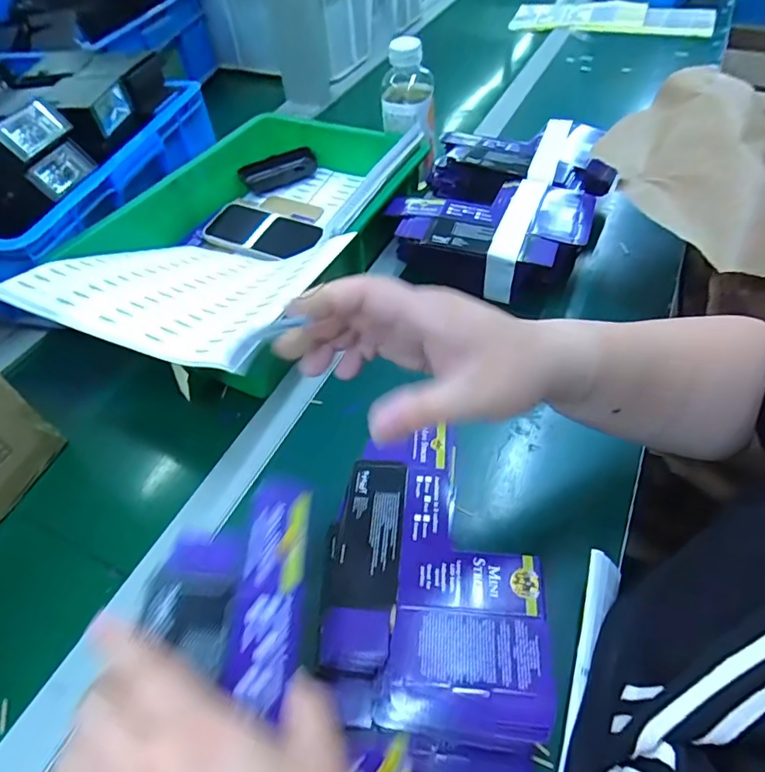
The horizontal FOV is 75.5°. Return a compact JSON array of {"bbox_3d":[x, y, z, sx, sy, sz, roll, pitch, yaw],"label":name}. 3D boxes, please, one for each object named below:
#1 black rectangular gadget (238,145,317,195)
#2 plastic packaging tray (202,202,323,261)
[{"bbox_3d":[-0.148,-0.308,0.704,0.106,0.025,0.044,-21,53,-12],"label":"black rectangular gadget"},{"bbox_3d":[-0.157,-0.197,0.627,0.145,0.012,0.077,21,56,20],"label":"plastic packaging tray"}]

